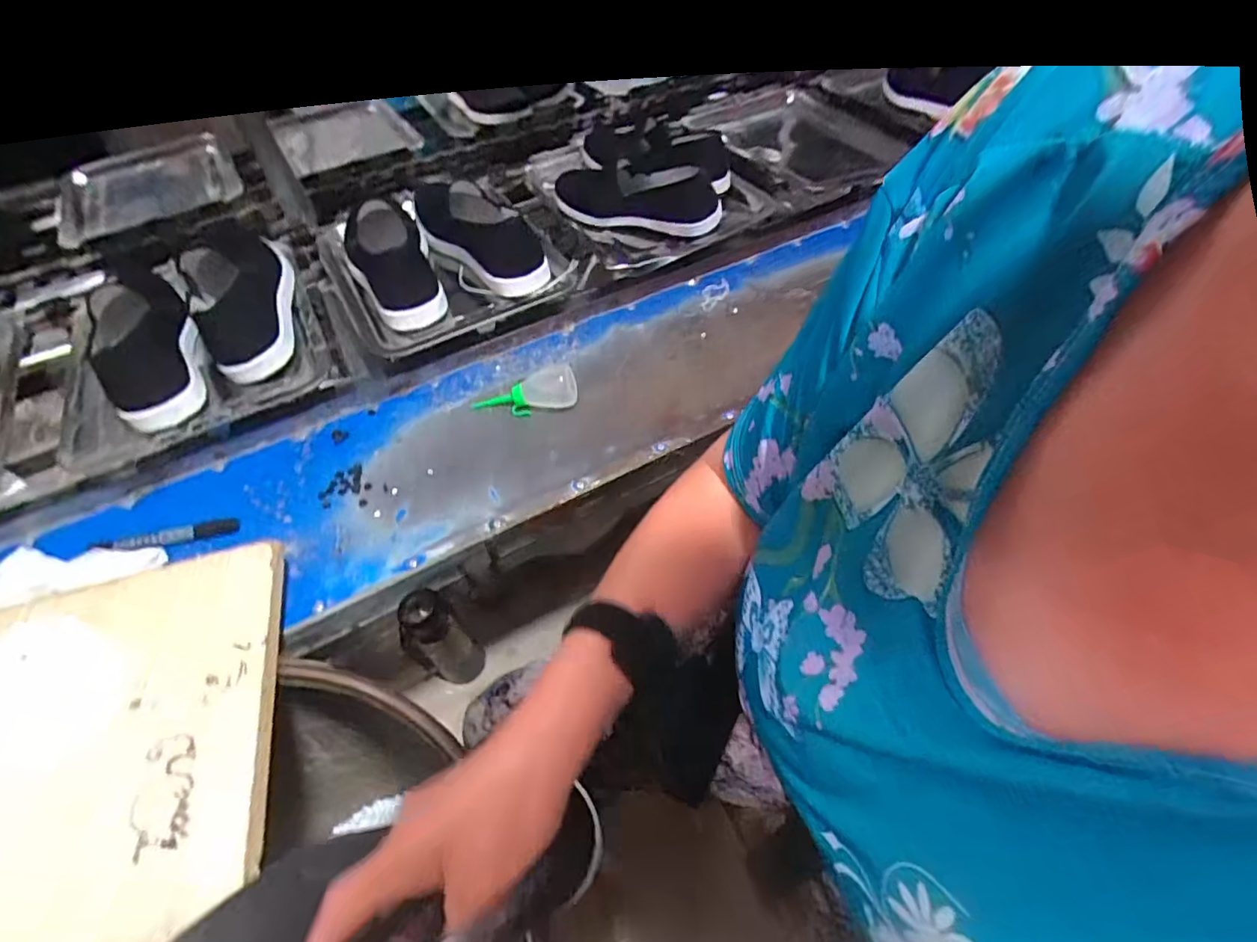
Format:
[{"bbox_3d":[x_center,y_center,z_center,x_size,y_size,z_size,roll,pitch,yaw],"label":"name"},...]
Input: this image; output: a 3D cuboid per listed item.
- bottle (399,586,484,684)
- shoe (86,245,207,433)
[{"bbox_3d":[-0.322,0.289,0.951,0.082,0.241,0.081,28,59,26],"label":"bottle"},{"bbox_3d":[-0.537,-0.156,0.626,0.103,0.098,0.236,-28,54,-16],"label":"shoe"}]

